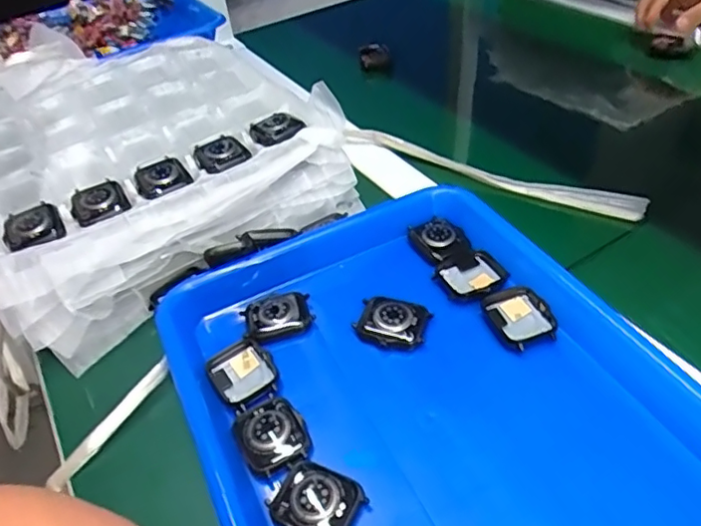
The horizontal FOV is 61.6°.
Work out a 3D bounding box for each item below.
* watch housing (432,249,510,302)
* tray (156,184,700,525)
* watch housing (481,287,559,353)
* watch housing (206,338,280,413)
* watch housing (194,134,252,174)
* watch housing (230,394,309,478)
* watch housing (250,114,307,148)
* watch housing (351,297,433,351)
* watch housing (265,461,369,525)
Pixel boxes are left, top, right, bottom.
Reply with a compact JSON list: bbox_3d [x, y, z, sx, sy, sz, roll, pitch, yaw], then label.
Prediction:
[{"bbox_3d":[0.087,0.008,0.417,0.049,0.006,0.042,-25,46,-18],"label":"watch housing"},{"bbox_3d":[0.047,0.081,0.332,0.251,0.031,0.324,-22,45,-15],"label":"tray"},{"bbox_3d":[0.110,0.035,0.381,0.036,0.009,0.046,-15,43,-8],"label":"watch housing"},{"bbox_3d":[-0.067,0.071,0.372,0.037,0.008,0.044,-26,46,-19],"label":"watch housing"},{"bbox_3d":[-0.103,-0.087,0.470,0.043,0.010,0.043,-28,45,-20],"label":"watch housing"},{"bbox_3d":[-0.046,0.098,0.339,0.038,0.009,0.045,-25,46,-17],"label":"watch housing"},{"bbox_3d":[-0.061,-0.109,0.479,0.037,0.011,0.042,-28,45,-20],"label":"watch housing"},{"bbox_3d":[0.027,0.040,0.388,0.046,0.017,0.030,9,45,17],"label":"watch housing"},{"bbox_3d":[-0.017,0.125,0.307,0.043,0.013,0.039,20,50,26],"label":"watch housing"}]

